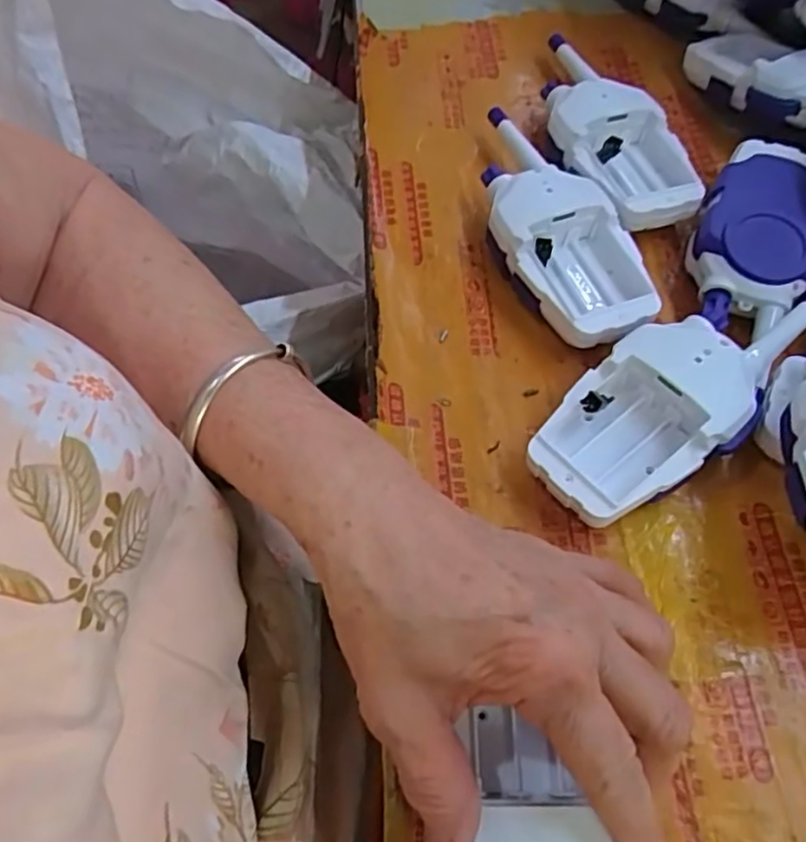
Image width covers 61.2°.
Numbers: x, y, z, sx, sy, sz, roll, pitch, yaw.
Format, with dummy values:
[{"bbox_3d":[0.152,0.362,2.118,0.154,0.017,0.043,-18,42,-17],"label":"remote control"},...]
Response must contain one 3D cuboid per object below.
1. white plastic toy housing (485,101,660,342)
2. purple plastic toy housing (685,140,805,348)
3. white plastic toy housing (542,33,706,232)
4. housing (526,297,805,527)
[{"bbox_3d":[0.074,-0.107,0.372,0.065,0.036,0.166,-28,66,-13],"label":"white plastic toy housing"},{"bbox_3d":[0.187,-0.100,0.359,0.060,0.033,0.111,24,66,13],"label":"purple plastic toy housing"},{"bbox_3d":[0.121,-0.173,0.410,0.064,0.041,0.150,-14,63,-6],"label":"white plastic toy housing"},{"bbox_3d":[0.130,-0.015,0.319,0.161,0.037,0.065,-37,68,-17],"label":"housing"}]

